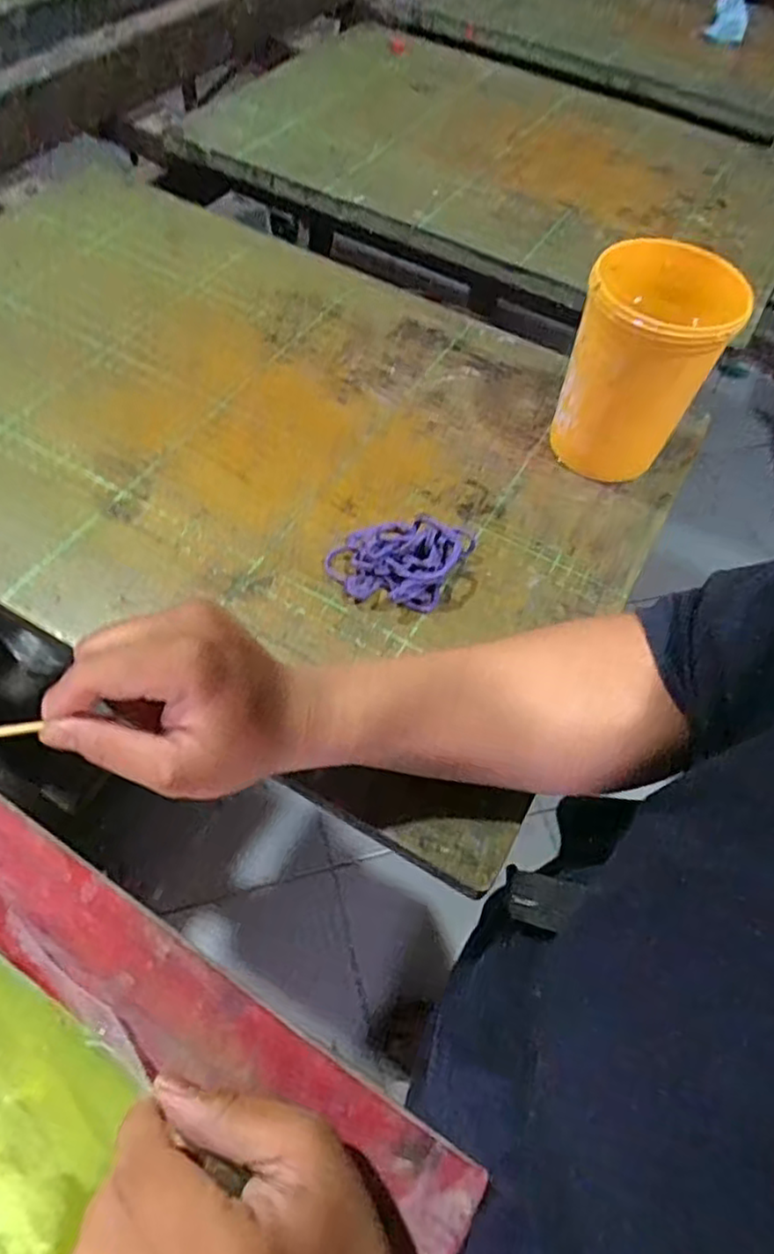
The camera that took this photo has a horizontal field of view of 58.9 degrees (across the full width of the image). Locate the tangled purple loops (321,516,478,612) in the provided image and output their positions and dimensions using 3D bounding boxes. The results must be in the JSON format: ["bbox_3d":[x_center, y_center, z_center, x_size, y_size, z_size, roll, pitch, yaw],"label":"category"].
[{"bbox_3d":[0.006,-0.043,0.404,0.074,0.030,0.059,20,59,8],"label":"tangled purple loops"}]

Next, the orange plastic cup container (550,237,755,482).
[{"bbox_3d":[0.157,-0.166,0.436,0.081,0.120,0.089,14,58,5],"label":"orange plastic cup container"}]

